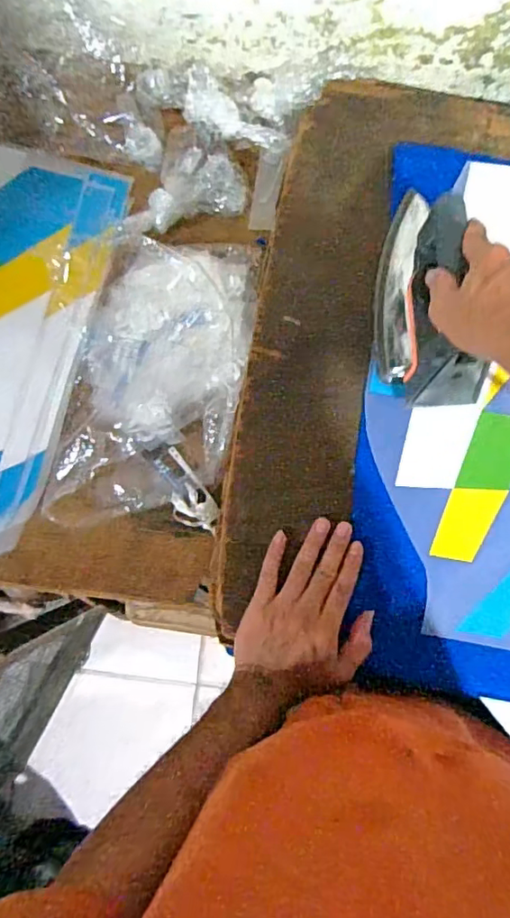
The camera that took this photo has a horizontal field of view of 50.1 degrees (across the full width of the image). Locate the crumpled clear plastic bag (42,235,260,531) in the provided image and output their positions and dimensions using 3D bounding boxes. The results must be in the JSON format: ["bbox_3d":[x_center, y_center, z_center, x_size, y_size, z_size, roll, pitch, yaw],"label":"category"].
[{"bbox_3d":[-0.100,-0.086,0.572,0.174,0.042,0.325,11,82,4],"label":"crumpled clear plastic bag"}]

